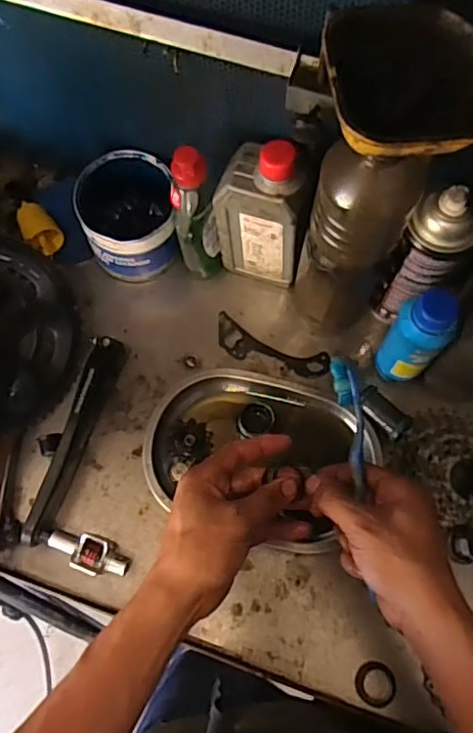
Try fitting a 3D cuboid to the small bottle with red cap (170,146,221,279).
[{"bbox_3d":[-0.041,-0.144,0.574,0.042,0.167,0.038,-4,70,1],"label":"small bottle with red cap"}]

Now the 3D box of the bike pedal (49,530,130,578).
[{"bbox_3d":[-0.134,0.171,0.529,0.076,0.030,0.032,20,72,9],"label":"bike pedal"}]

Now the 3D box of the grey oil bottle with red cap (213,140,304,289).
[{"bbox_3d":[0.022,-0.145,0.553,0.085,0.176,0.048,19,72,9],"label":"grey oil bottle with red cap"}]

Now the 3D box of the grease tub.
[{"bbox_3d":[-0.114,-0.155,0.618,0.098,0.100,0.112,-14,70,-3],"label":"grease tub"}]

